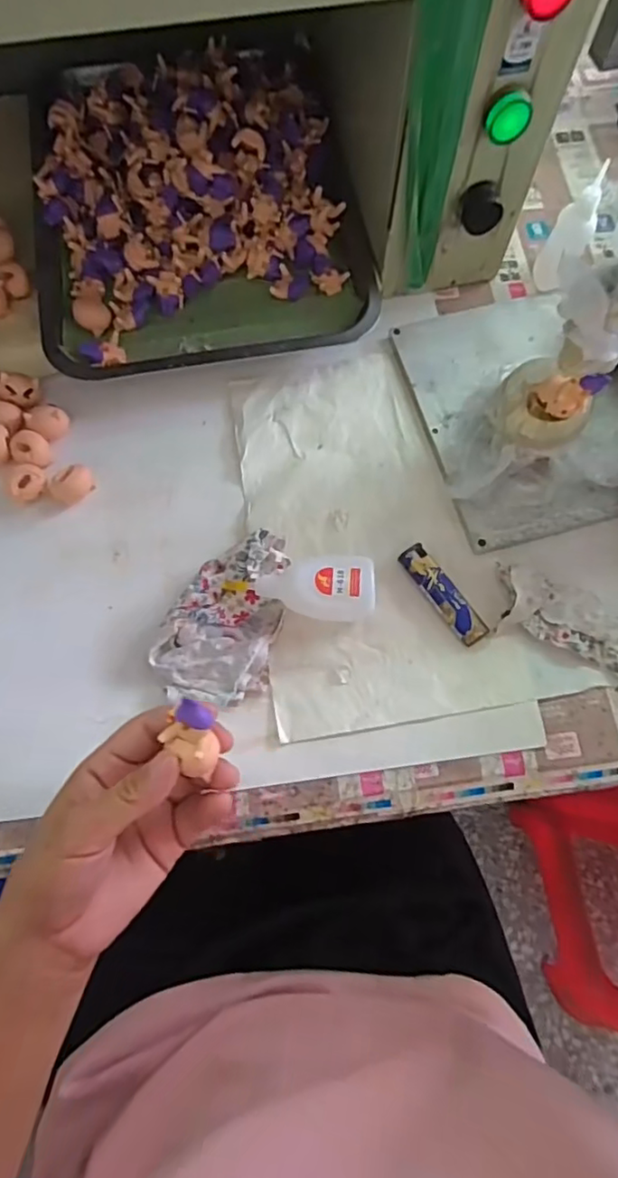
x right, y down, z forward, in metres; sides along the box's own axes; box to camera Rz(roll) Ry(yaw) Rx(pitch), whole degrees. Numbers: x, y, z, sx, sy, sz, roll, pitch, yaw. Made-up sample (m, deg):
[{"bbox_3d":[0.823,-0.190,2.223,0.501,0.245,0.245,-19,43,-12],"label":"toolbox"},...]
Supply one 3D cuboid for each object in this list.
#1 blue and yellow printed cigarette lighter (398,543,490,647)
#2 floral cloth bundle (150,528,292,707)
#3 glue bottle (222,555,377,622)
[{"bbox_3d":[0.095,0.003,0.428,0.022,0.010,0.079,-34,74,-9],"label":"blue and yellow printed cigarette lighter"},{"bbox_3d":[-0.058,0.017,0.419,0.075,0.024,0.122,11,72,5],"label":"floral cloth bundle"},{"bbox_3d":[-0.006,0.002,0.419,0.100,0.028,0.044,-1,72,1],"label":"glue bottle"}]

